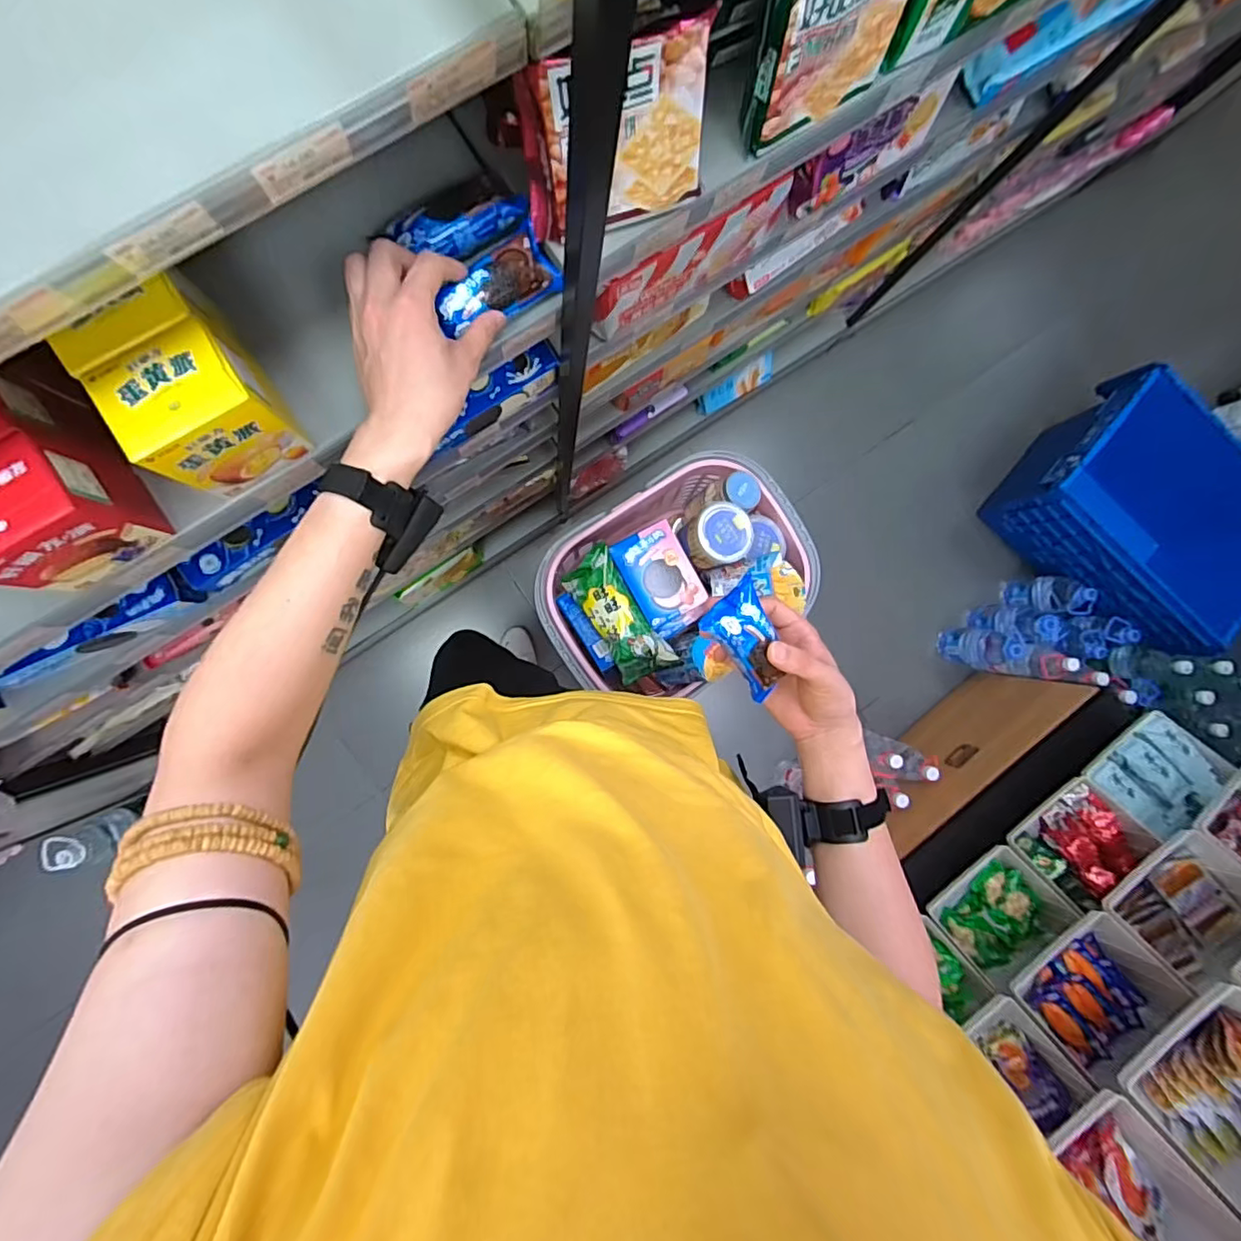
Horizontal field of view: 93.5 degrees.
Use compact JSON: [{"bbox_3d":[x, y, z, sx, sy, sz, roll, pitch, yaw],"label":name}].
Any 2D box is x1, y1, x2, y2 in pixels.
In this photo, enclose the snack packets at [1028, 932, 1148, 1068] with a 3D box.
[{"bbox_3d":[0.848,0.686,1.056,0.177,0.042,0.187,-41,95,-5],"label":"snack packets"}]

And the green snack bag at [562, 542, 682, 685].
[{"bbox_3d":[-0.005,-0.006,0.865,0.077,0.056,0.204,-33,95,-5],"label":"green snack bag"}]

